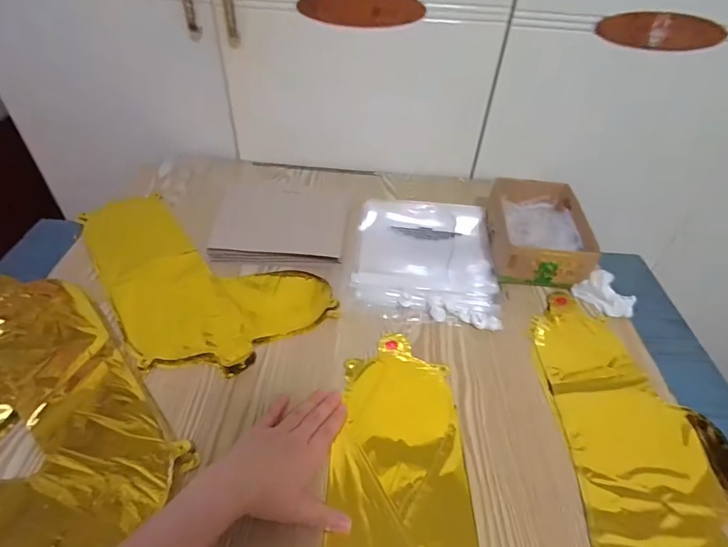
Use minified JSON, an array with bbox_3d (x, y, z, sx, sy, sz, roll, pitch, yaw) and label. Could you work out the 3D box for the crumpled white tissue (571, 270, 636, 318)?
[{"bbox_3d":[0.339,0.028,0.588,0.065,0.027,0.068,-10,46,-14],"label":"crumpled white tissue"}]

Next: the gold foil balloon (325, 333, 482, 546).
[{"bbox_3d":[0.035,0.233,0.373,0.134,0.009,0.423,4,43,-1],"label":"gold foil balloon"}]

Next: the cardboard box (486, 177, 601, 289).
[{"bbox_3d":[0.263,-0.066,0.653,0.130,0.061,0.191,6,44,2],"label":"cardboard box"}]

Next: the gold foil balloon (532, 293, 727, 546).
[{"bbox_3d":[0.295,0.194,0.439,0.174,0.022,0.423,5,44,0],"label":"gold foil balloon"}]

